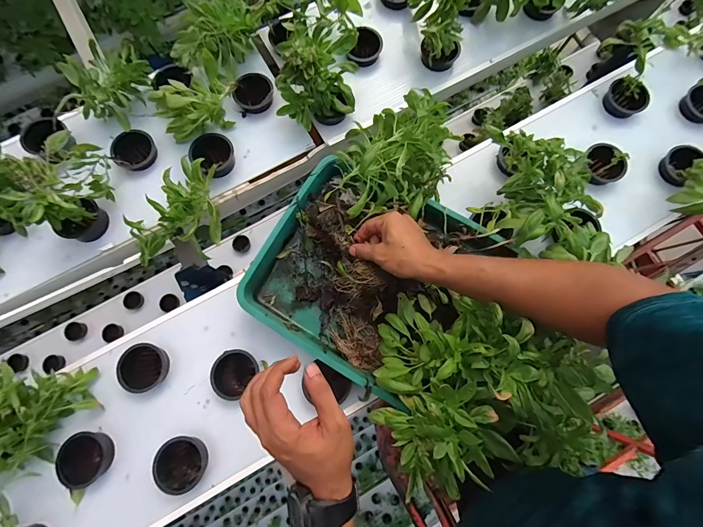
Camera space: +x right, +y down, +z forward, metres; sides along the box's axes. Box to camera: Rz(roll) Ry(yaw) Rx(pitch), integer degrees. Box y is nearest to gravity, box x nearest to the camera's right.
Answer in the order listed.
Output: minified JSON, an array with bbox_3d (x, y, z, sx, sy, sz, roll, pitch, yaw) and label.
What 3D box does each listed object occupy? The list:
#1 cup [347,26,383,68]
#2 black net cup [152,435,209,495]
[{"bbox_3d":[0.027,-0.437,0.684,0.070,0.048,0.077,0,79,-1],"label":"cup"},{"bbox_3d":[-0.261,0.310,0.539,0.072,0.075,0.075,0,79,-1],"label":"black net cup"}]

